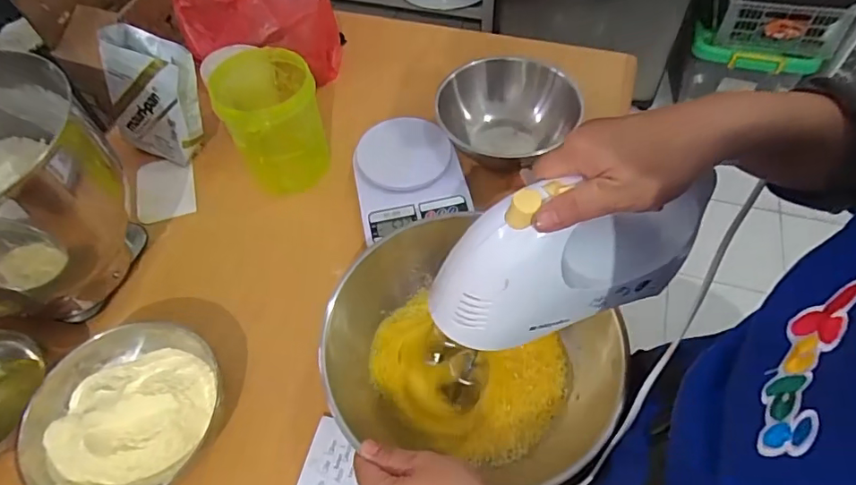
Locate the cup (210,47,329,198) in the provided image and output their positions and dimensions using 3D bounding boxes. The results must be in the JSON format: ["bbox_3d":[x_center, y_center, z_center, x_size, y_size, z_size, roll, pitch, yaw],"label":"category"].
[{"bbox_3d":[-0.192,-0.156,0.652,0.104,0.137,0.114,-1,56,2],"label":"cup"}]

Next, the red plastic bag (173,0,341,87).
[{"bbox_3d":[-0.262,-0.364,0.782,0.230,0.169,0.142,7,56,7],"label":"red plastic bag"}]

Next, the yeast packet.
[{"bbox_3d":[-0.355,-0.196,0.675,0.112,0.144,0.089,17,58,14],"label":"yeast packet"}]

